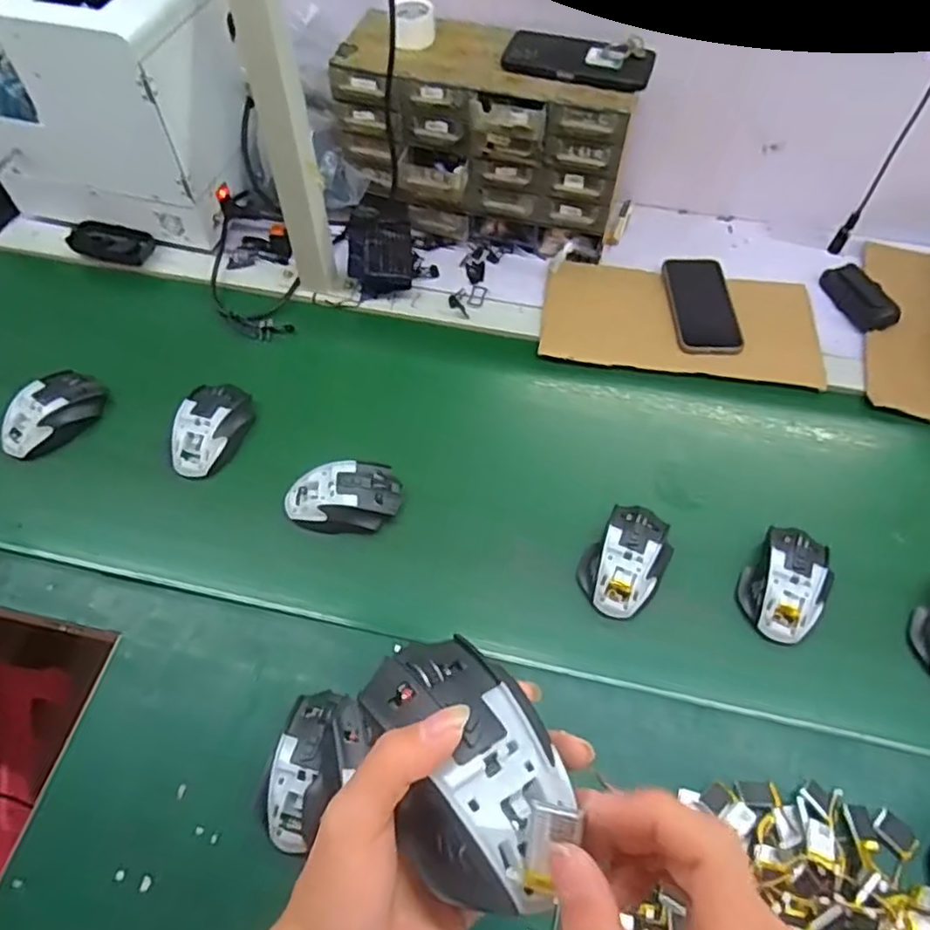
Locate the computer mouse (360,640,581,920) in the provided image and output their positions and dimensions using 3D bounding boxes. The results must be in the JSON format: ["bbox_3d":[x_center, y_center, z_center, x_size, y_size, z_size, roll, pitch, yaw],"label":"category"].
[{"bbox_3d":[0.002,0.125,0.277,0.067,0.031,0.111,-24,62,-14],"label":"computer mouse"}]

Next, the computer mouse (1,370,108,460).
[{"bbox_3d":[-0.465,-0.063,0.740,0.071,0.037,0.120,39,66,21],"label":"computer mouse"}]

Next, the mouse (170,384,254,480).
[{"bbox_3d":[-0.279,-0.041,0.724,0.068,0.037,0.113,15,60,9],"label":"mouse"}]

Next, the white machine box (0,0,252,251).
[{"bbox_3d":[-0.457,-0.464,0.838,0.306,0.276,0.199,13,59,7],"label":"white machine box"}]

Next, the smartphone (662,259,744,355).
[{"bbox_3d":[0.296,-0.202,0.826,0.079,0.006,0.153,0,58,0],"label":"smartphone"}]

